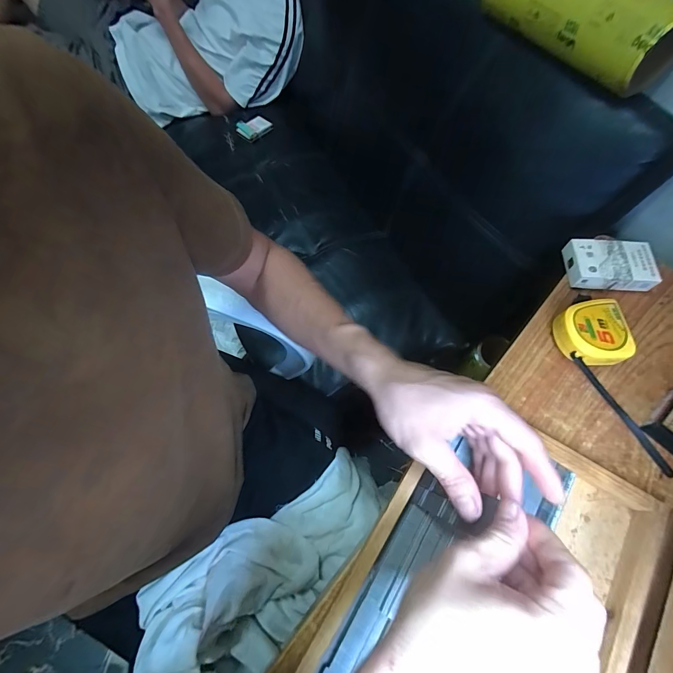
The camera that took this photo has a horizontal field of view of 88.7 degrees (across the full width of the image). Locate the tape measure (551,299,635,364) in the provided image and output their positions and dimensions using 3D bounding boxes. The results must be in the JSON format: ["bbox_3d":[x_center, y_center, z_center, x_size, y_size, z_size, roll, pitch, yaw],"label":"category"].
[{"bbox_3d":[0.271,-0.002,0.371,0.063,0.037,0.067,-2,66,1],"label":"tape measure"}]

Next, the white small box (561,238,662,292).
[{"bbox_3d":[0.325,-0.084,0.411,0.089,0.029,0.057,2,66,3],"label":"white small box"}]

